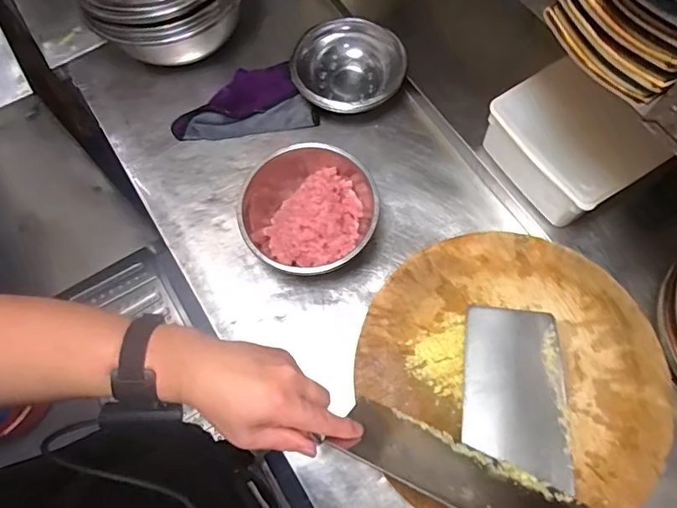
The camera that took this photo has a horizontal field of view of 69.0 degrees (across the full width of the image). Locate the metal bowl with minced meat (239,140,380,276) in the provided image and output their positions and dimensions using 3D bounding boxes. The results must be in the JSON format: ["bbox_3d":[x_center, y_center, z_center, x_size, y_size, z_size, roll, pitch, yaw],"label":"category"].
[{"bbox_3d":[-0.040,-0.056,0.704,0.186,0.085,0.185,-1,68,2],"label":"metal bowl with minced meat"}]

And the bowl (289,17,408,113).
[{"bbox_3d":[0.017,-0.291,0.786,0.165,0.073,0.157,-1,68,2],"label":"bowl"}]

